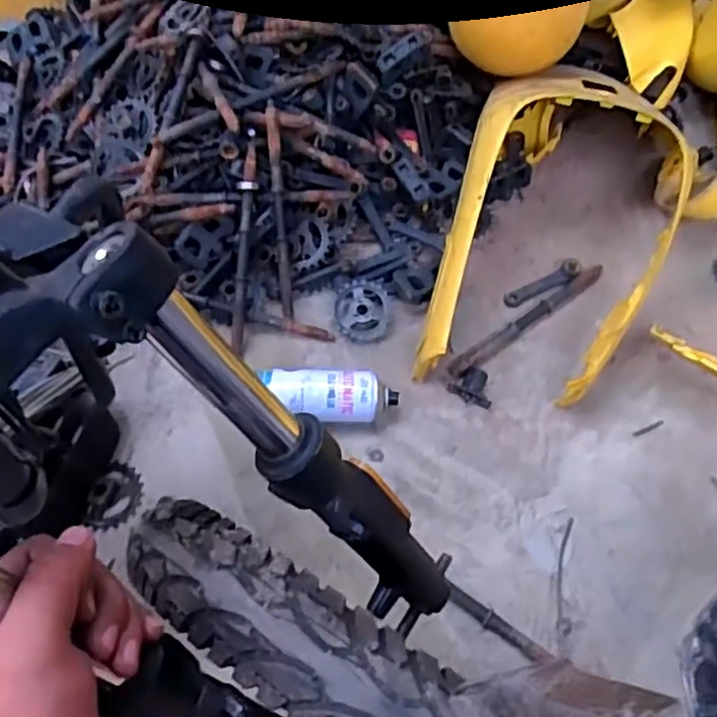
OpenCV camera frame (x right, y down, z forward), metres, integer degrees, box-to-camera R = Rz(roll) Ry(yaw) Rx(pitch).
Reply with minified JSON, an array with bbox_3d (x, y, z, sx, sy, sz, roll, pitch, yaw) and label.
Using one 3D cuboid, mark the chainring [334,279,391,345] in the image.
[{"bbox_3d":[0.006,-0.067,1.020,0.078,0.011,0.095,2,74,-2],"label":"chainring"}]

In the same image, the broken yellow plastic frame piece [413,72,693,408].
[{"bbox_3d":[0.291,-0.210,1.017,0.305,0.213,0.539,14,61,5],"label":"broken yellow plastic frame piece"}]

